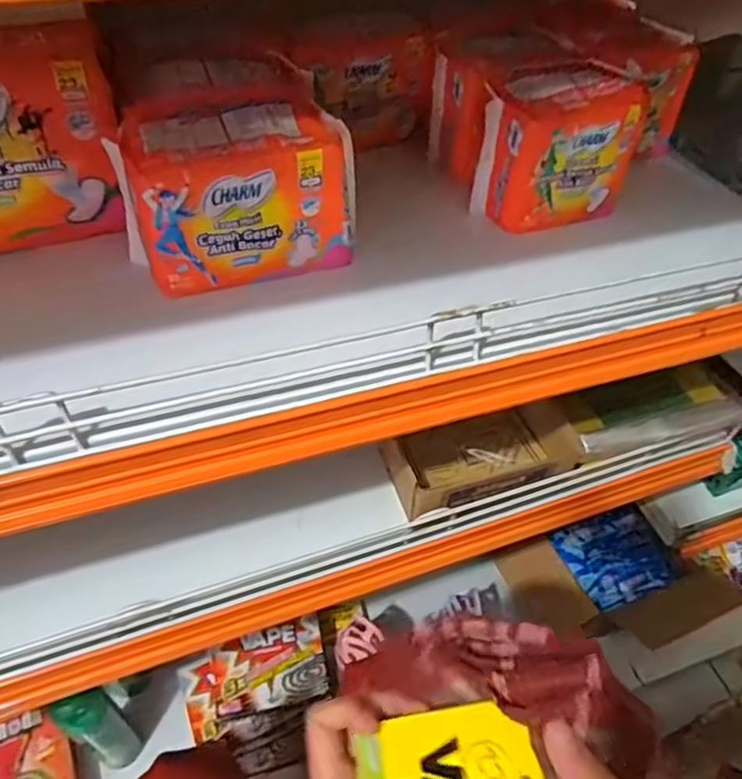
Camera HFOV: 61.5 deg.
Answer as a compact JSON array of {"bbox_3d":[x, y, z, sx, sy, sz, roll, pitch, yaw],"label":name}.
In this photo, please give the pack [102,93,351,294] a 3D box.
[{"bbox_3d":[-0.090,-0.136,0.427,0.147,0.090,0.081,-13,50,-13],"label":"pack"}]

